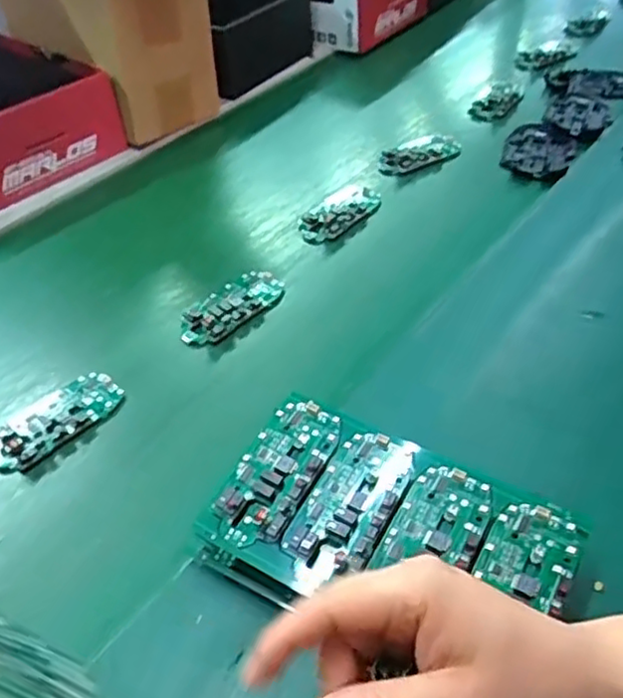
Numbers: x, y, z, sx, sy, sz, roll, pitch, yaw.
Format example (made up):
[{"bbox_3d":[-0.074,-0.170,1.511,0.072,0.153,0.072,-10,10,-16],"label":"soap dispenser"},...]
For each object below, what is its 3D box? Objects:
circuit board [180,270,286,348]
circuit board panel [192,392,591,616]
[{"bbox_3d":[-0.069,-0.036,0.586,0.047,0.018,0.101,33,50,24],"label":"circuit board"},{"bbox_3d":[0.041,0.104,0.379,0.187,0.029,0.111,22,55,22],"label":"circuit board panel"}]

